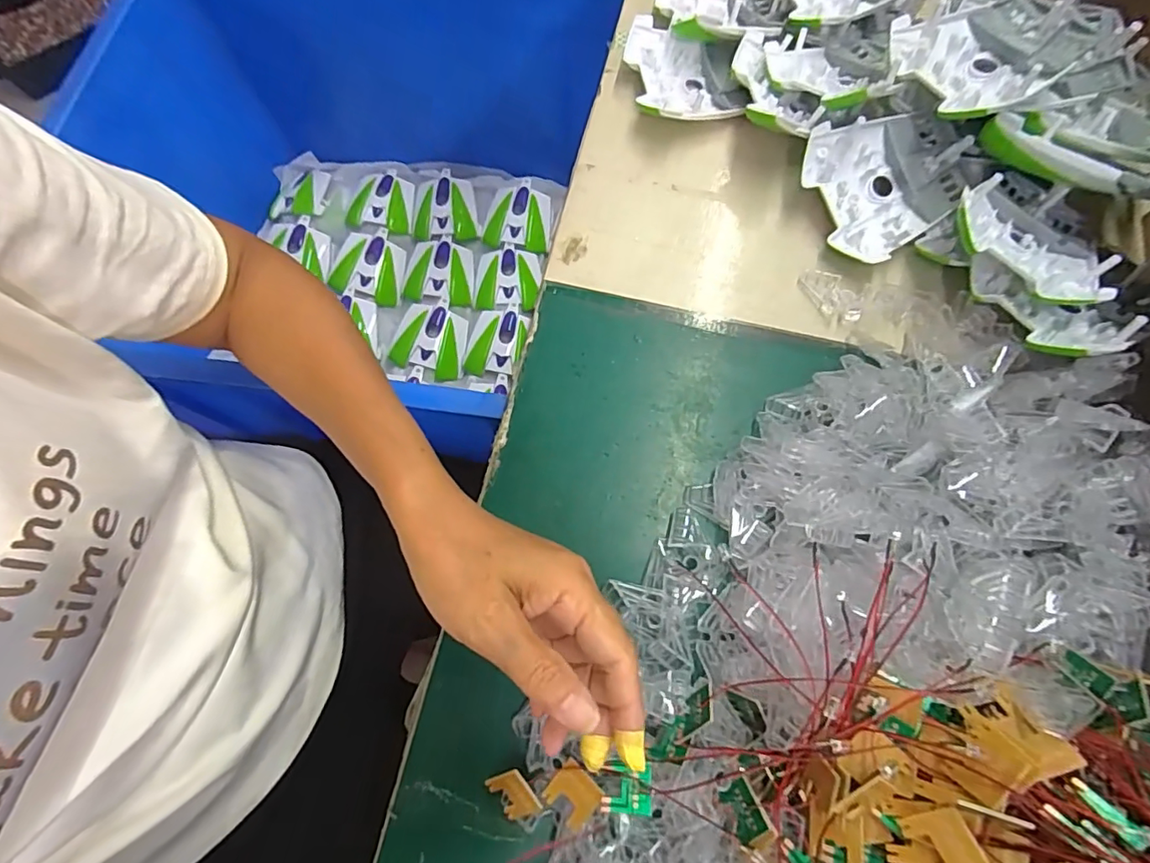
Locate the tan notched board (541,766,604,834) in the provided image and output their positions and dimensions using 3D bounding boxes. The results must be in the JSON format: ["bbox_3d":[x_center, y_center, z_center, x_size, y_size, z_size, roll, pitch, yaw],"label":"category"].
[{"bbox_3d":[-0.001,0.190,0.277,0.026,0.004,0.025,38,93,15],"label":"tan notched board"}]

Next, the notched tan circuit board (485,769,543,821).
[{"bbox_3d":[-0.033,0.196,0.287,0.027,0.004,0.027,-39,88,25],"label":"notched tan circuit board"}]

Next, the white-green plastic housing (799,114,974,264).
[{"bbox_3d":[0.228,-0.181,0.389,0.110,0.040,0.097,-26,74,-6],"label":"white-green plastic housing"}]

